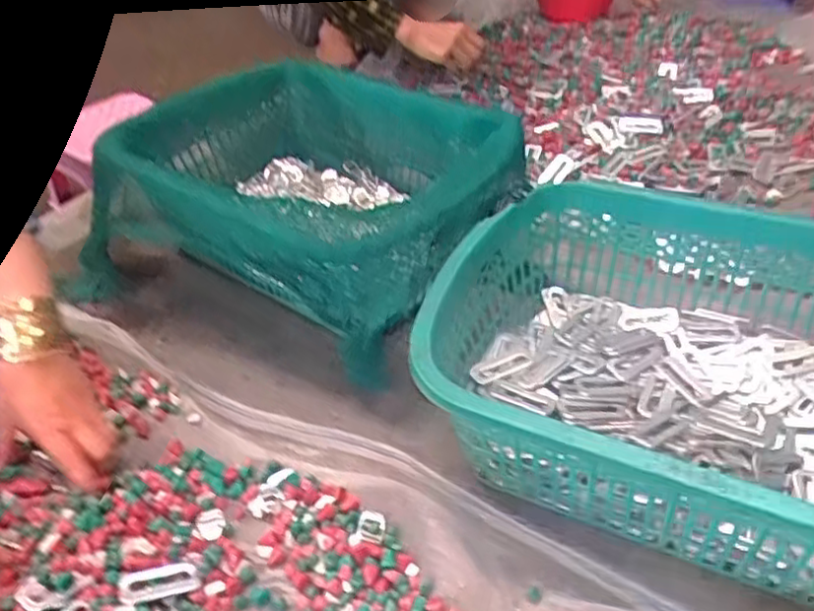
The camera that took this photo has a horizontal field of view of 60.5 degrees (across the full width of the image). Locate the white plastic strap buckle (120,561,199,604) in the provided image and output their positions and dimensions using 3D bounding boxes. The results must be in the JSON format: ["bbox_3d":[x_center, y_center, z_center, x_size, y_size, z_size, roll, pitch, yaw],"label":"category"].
[{"bbox_3d":[-0.194,0.216,0.545,0.058,0.006,0.027,-1,44,-36],"label":"white plastic strap buckle"}]

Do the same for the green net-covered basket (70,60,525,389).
[{"bbox_3d":[-0.145,-0.134,0.820,0.471,0.226,0.295,22,44,24],"label":"green net-covered basket"}]

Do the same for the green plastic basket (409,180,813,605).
[{"bbox_3d":[0.269,0.057,0.623,0.448,0.195,0.393,17,42,20],"label":"green plastic basket"}]

